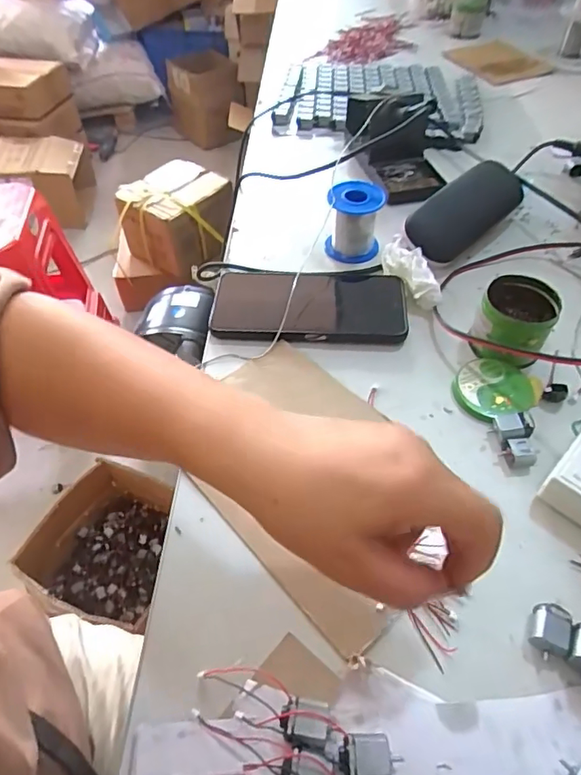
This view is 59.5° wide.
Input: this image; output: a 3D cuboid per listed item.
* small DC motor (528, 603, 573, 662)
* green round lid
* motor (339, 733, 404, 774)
[{"bbox_3d":[0.139,0.132,0.275,0.018,0.014,0.025,19,54,17],"label":"small DC motor"},{"bbox_3d":[0.153,0.000,0.386,0.056,0.009,0.051,-1,51,1],"label":"green round lid"},{"bbox_3d":[0.037,0.173,0.236,0.026,0.016,0.019,-3,51,-1],"label":"motor"}]

